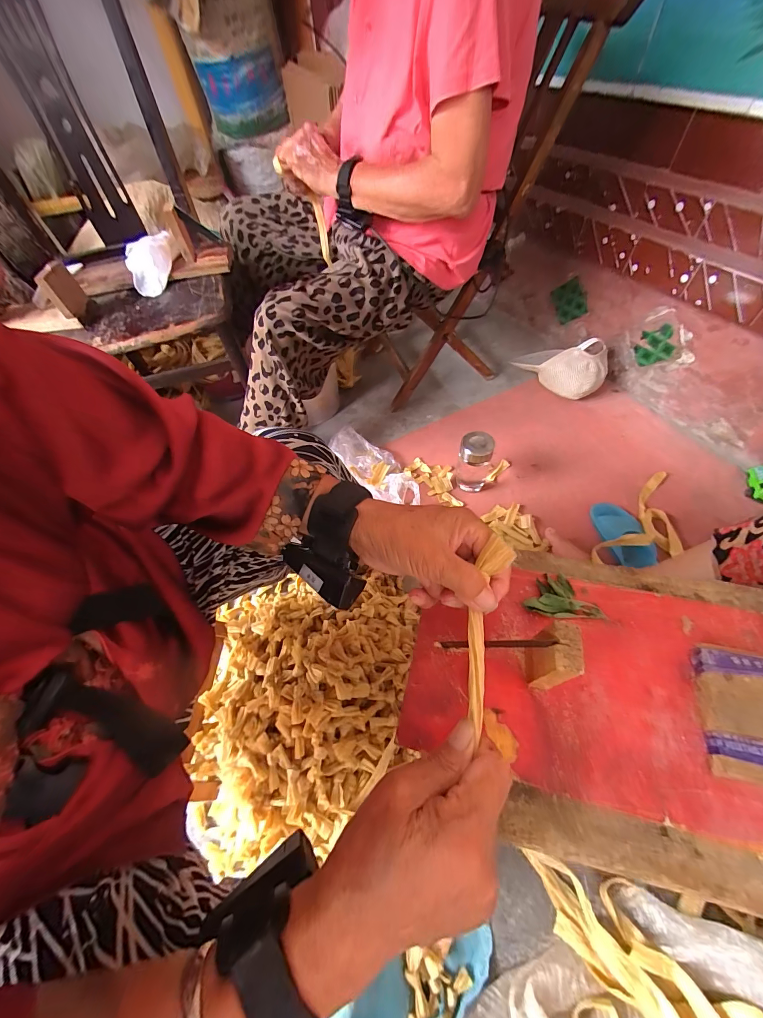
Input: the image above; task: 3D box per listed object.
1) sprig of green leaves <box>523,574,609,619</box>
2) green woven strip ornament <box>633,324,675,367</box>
[{"bbox_3d":[0.161,0.078,0.323,0.063,0.015,0.040,-4,57,2],"label":"sprig of green leaves"},{"bbox_3d":[0.735,-0.433,0.962,0.014,0.123,0.091,-32,60,-15],"label":"green woven strip ornament"}]

